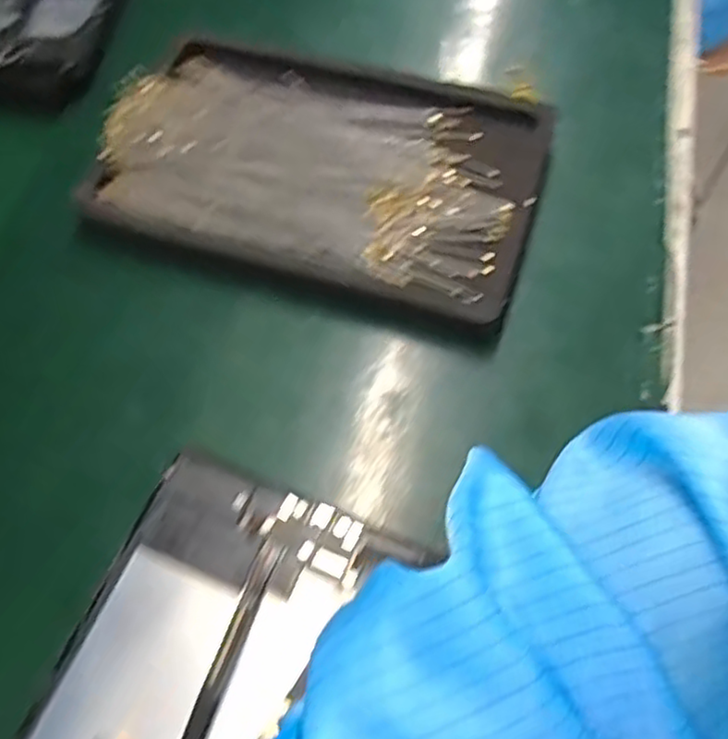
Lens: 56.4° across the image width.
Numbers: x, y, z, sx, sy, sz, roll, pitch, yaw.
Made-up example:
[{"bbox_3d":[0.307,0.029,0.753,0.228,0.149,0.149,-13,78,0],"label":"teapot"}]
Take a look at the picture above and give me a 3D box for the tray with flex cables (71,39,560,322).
[{"bbox_3d":[-0.027,-0.120,0.390,0.244,0.015,0.150,18,66,6],"label":"tray with flex cables"}]

